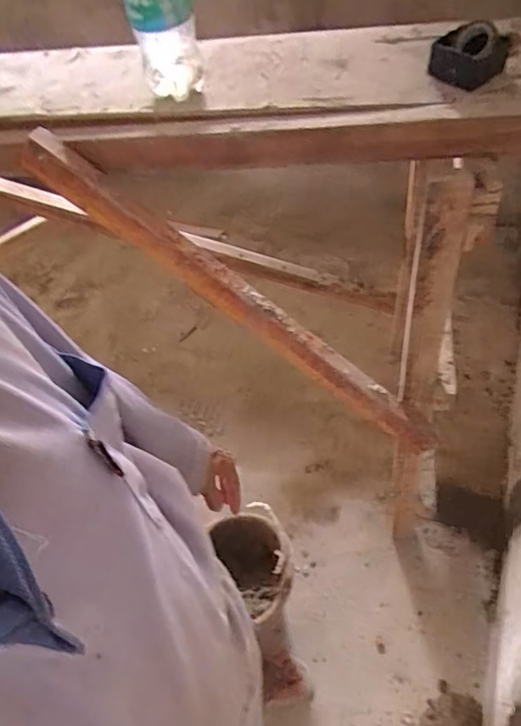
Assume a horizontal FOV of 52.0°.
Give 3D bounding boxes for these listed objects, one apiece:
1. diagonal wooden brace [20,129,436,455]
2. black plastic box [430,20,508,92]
[{"bbox_3d":[0.005,-0.064,0.859,0.816,0.071,0.056,35,54,-23],"label":"diagonal wooden brace"},{"bbox_3d":[0.272,-0.402,0.698,0.085,0.046,0.111,20,59,22],"label":"black plastic box"}]

